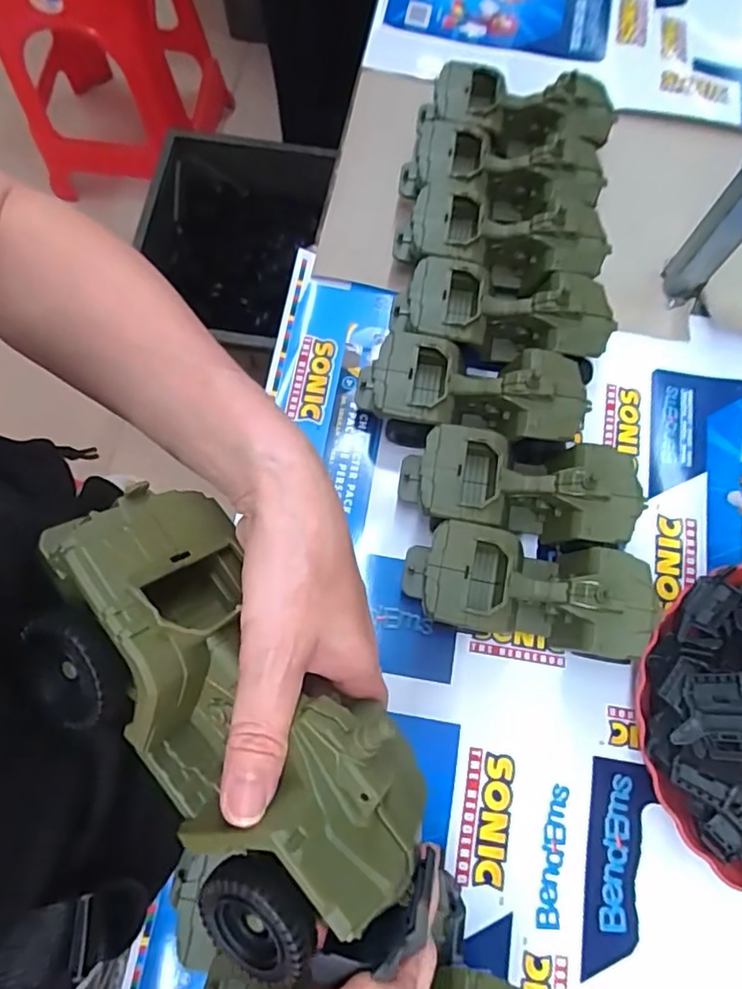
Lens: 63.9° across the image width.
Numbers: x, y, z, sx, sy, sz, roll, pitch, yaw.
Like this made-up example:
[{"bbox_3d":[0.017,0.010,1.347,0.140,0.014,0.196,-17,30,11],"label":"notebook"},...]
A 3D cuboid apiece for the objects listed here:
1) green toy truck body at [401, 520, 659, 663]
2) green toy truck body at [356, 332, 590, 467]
[{"bbox_3d":[0.120,0.076,0.471,0.181,0.080,0.079,11,73,2],"label":"green toy truck body"},{"bbox_3d":[0.084,-0.085,0.507,0.190,0.069,0.085,12,73,2],"label":"green toy truck body"}]

